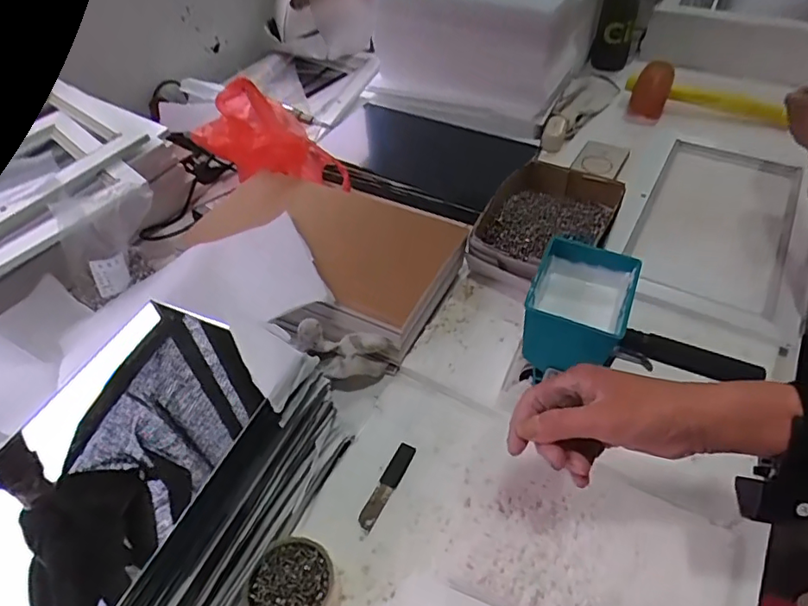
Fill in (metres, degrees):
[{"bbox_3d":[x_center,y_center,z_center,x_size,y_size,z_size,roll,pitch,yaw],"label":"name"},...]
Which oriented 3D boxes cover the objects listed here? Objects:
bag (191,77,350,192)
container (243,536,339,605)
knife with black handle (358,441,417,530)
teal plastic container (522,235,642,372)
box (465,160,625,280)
[{"bbox_3d":[-0.220,-0.287,0.944,0.290,0.165,0.098,10,49,15],"label":"bag"},{"bbox_3d":[-0.101,0.270,0.516,0.082,0.035,0.081,-2,46,2],"label":"container"},{"bbox_3d":[-0.018,0.195,0.594,0.020,0.006,0.100,19,51,21],"label":"knife with black handle"},{"bbox_3d":[0.175,0.008,0.558,0.092,0.085,0.118,14,50,18],"label":"teal plastic container"},{"bbox_3d":[0.206,-0.105,0.813,0.176,0.073,0.251,16,50,19],"label":"box"}]

